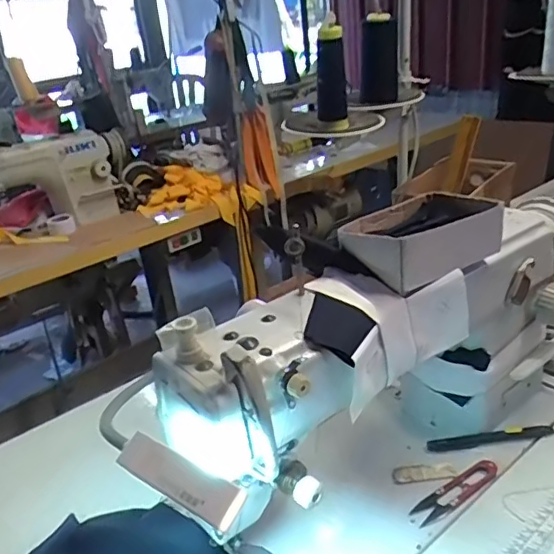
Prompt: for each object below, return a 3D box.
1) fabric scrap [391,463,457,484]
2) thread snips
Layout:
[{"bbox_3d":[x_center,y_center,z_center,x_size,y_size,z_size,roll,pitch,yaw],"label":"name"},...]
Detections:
[{"bbox_3d":[0.145,0.194,0.555,0.061,0.005,0.020,-4,26,4],"label":"fabric scrap"},{"bbox_3d":[0.171,0.200,0.530,0.101,0.004,0.026,-19,29,-25],"label":"thread snips"}]

